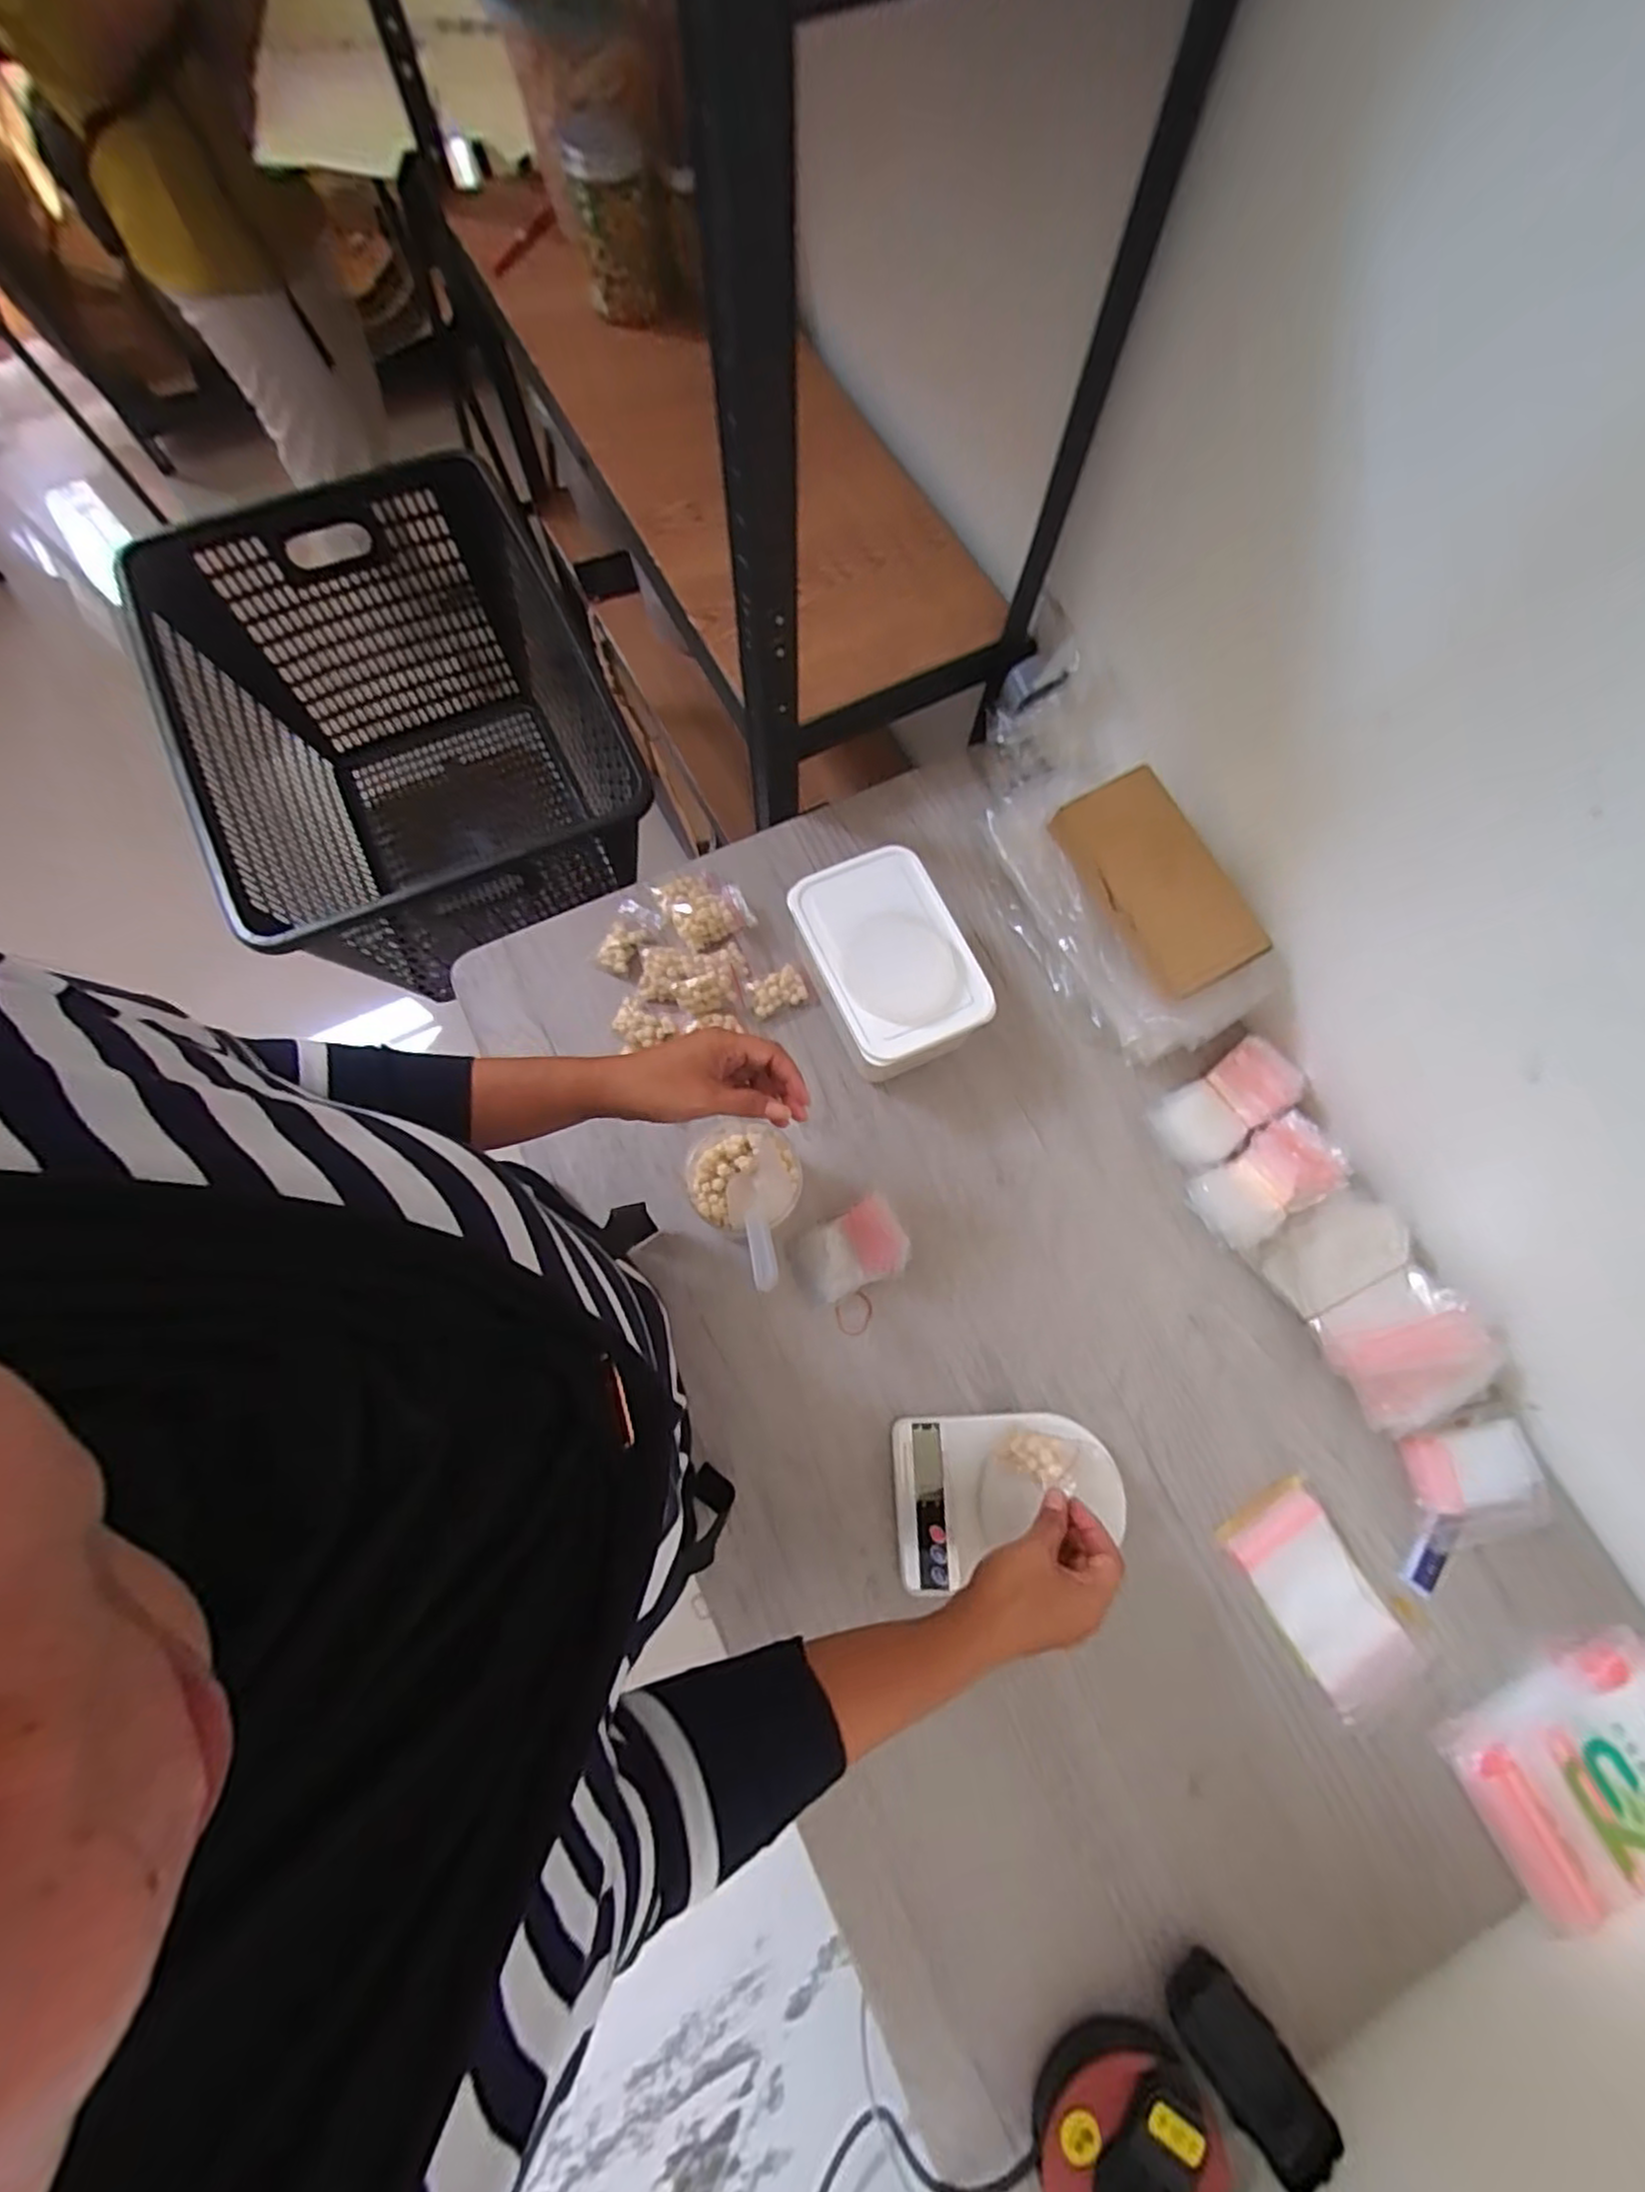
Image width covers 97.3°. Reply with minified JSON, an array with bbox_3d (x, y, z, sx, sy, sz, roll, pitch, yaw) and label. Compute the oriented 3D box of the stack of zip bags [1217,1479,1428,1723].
[{"bbox_3d":[0.405,0.408,0.584,0.084,0.014,0.158,-29,76,-7],"label":"stack of zip bags"}]

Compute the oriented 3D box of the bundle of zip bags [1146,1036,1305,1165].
[{"bbox_3d":[0.383,0.008,0.685,0.130,0.039,0.075,-32,76,-8],"label":"bundle of zip bags"}]

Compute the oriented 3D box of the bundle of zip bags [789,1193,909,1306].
[{"bbox_3d":[0.022,0.138,0.636,0.101,0.050,0.069,-25,76,-7],"label":"bundle of zip bags"}]

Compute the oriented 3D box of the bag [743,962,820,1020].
[{"bbox_3d":[-0.042,-0.105,0.724,0.067,0.022,0.046,-19,75,-5],"label":"bag"}]

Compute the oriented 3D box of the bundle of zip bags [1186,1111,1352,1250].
[{"bbox_3d":[0.404,0.078,0.658,0.119,0.051,0.077,-32,76,-8],"label":"bundle of zip bags"}]

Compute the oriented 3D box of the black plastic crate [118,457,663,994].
[{"bbox_3d":[-0.476,-0.414,0.941,0.440,0.353,0.537,-25,77,-8],"label":"black plastic crate"}]

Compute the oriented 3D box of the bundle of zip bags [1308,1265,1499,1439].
[{"bbox_3d":[0.491,0.216,0.613,0.122,0.059,0.106,-28,76,-7],"label":"bundle of zip bags"}]

